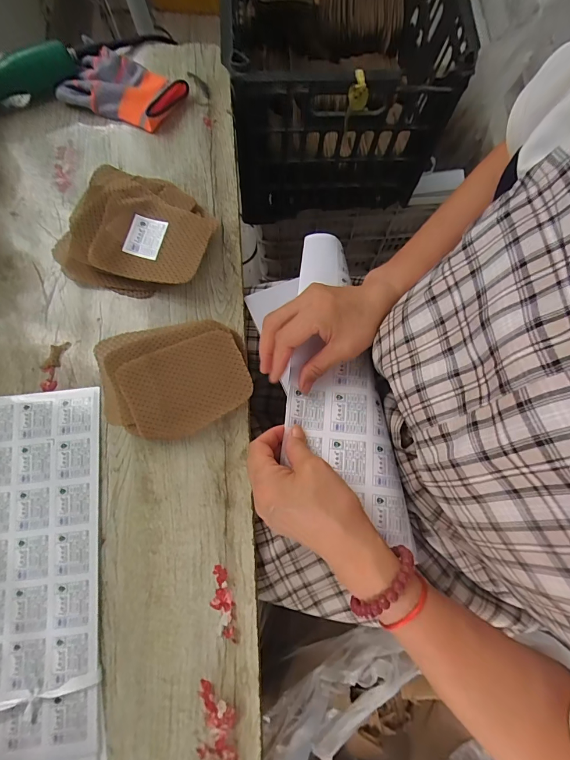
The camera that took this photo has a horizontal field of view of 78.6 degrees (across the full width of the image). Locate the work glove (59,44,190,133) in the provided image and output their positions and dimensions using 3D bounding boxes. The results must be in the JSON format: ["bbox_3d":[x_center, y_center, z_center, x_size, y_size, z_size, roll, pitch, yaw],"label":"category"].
[{"bbox_3d":[-0.207,-0.373,0.444,0.147,0.027,0.080,20,78,5],"label":"work glove"}]

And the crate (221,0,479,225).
[{"bbox_3d":[0.072,-0.579,0.584,0.309,0.257,0.497,-2,78,0],"label":"crate"}]

